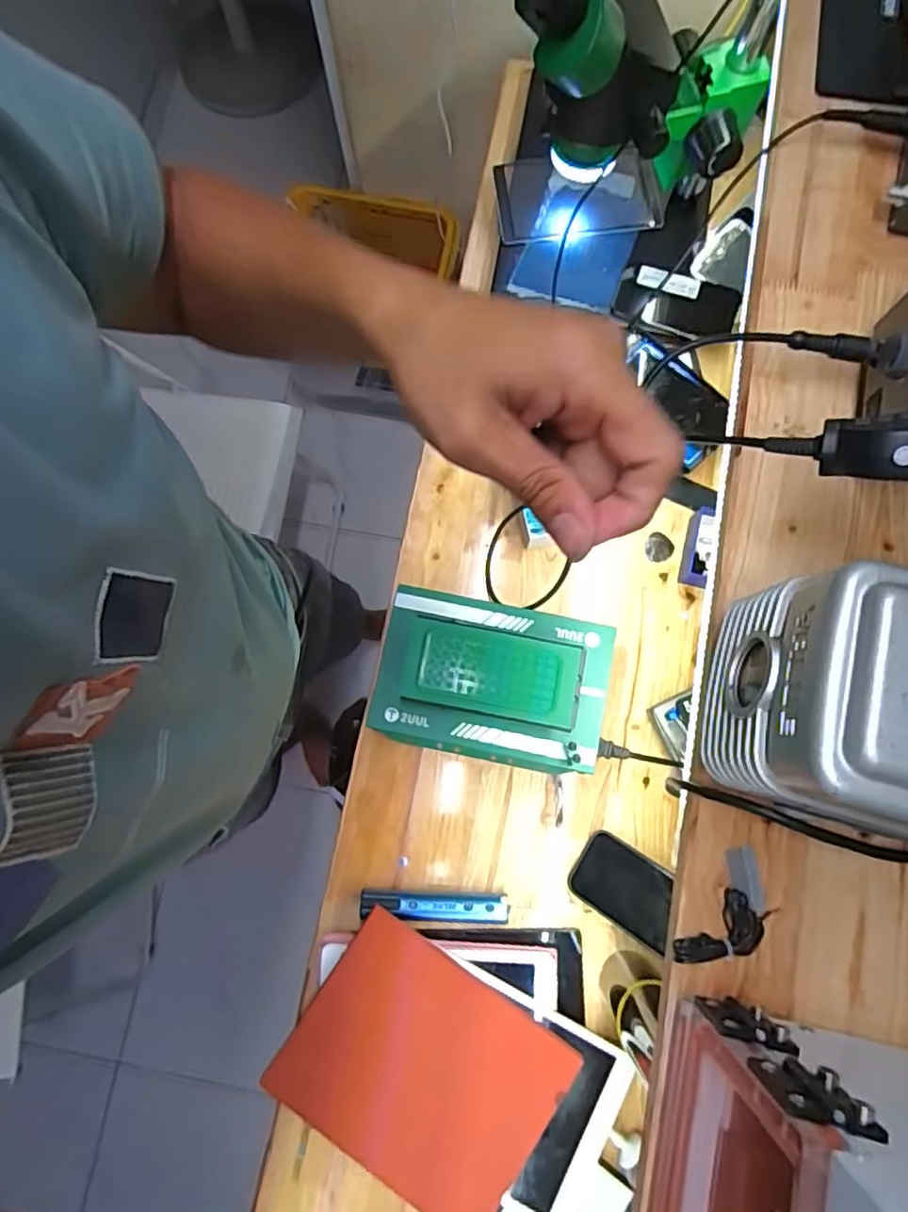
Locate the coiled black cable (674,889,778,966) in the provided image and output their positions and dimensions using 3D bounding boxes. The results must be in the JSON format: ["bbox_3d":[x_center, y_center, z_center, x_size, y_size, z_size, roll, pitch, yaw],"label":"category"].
[{"bbox_3d":[0.168,0.203,0.387,0.064,0.008,0.032,-40,81,-6],"label":"coiled black cable"}]

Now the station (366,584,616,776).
[{"bbox_3d":[0.039,0.073,0.651,0.226,0.130,0.159,11,79,3],"label":"station"}]

